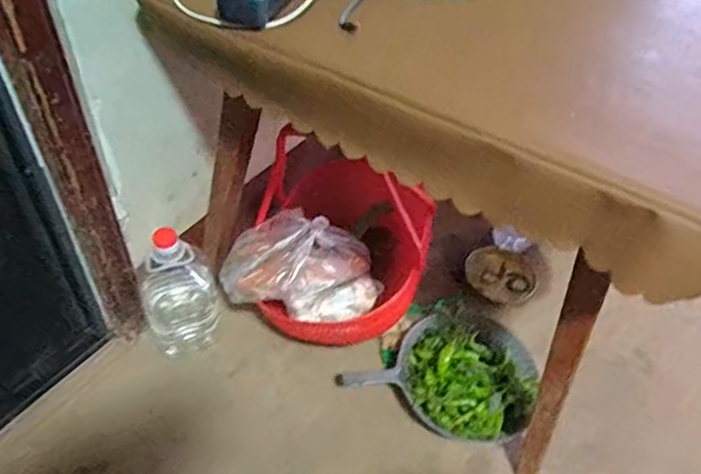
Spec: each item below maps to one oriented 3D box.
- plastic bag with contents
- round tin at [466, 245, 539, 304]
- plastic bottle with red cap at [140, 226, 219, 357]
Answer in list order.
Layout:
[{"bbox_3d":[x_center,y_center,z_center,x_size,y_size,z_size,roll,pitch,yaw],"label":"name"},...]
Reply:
[{"bbox_3d":[-0.082,0.051,0.991,0.269,0.141,0.133,4,46,0],"label":"plastic bag with contents"},{"bbox_3d":[0.317,0.076,1.197,0.143,0.020,0.135,2,46,-2],"label":"round tin"},{"bbox_3d":[-0.284,0.080,0.943,0.121,0.241,0.098,-18,50,-20],"label":"plastic bottle with red cap"}]

